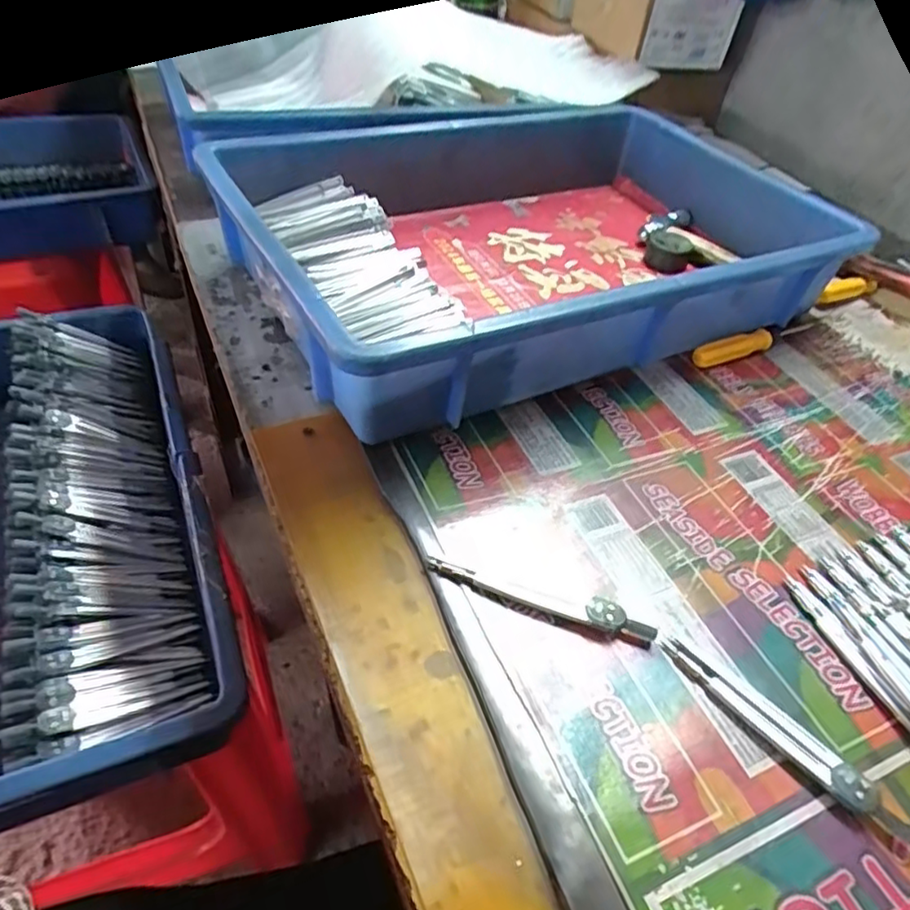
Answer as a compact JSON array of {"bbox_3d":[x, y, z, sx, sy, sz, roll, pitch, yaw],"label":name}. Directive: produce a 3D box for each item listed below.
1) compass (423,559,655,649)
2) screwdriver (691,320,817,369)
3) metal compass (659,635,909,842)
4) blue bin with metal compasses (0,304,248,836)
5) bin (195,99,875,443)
[{"bbox_3d":[0.040,0.069,0.312,0.111,0.009,0.014,14,46,6],"label":"compass"},{"bbox_3d":[0.232,-0.087,0.491,0.134,0.013,0.015,-18,50,-22],"label":"screwdriver"},{"bbox_3d":[0.138,0.117,0.278,0.012,0.011,0.111,-33,57,-32],"label":"metal compass"},{"bbox_3d":[-0.335,0.051,0.462,0.286,0.069,0.432,-15,49,-20],"label":"blue bin with metal compasses"},{"bbox_3d":[0.065,-0.168,0.501,0.423,0.083,0.285,-18,51,-23],"label":"bin"}]

